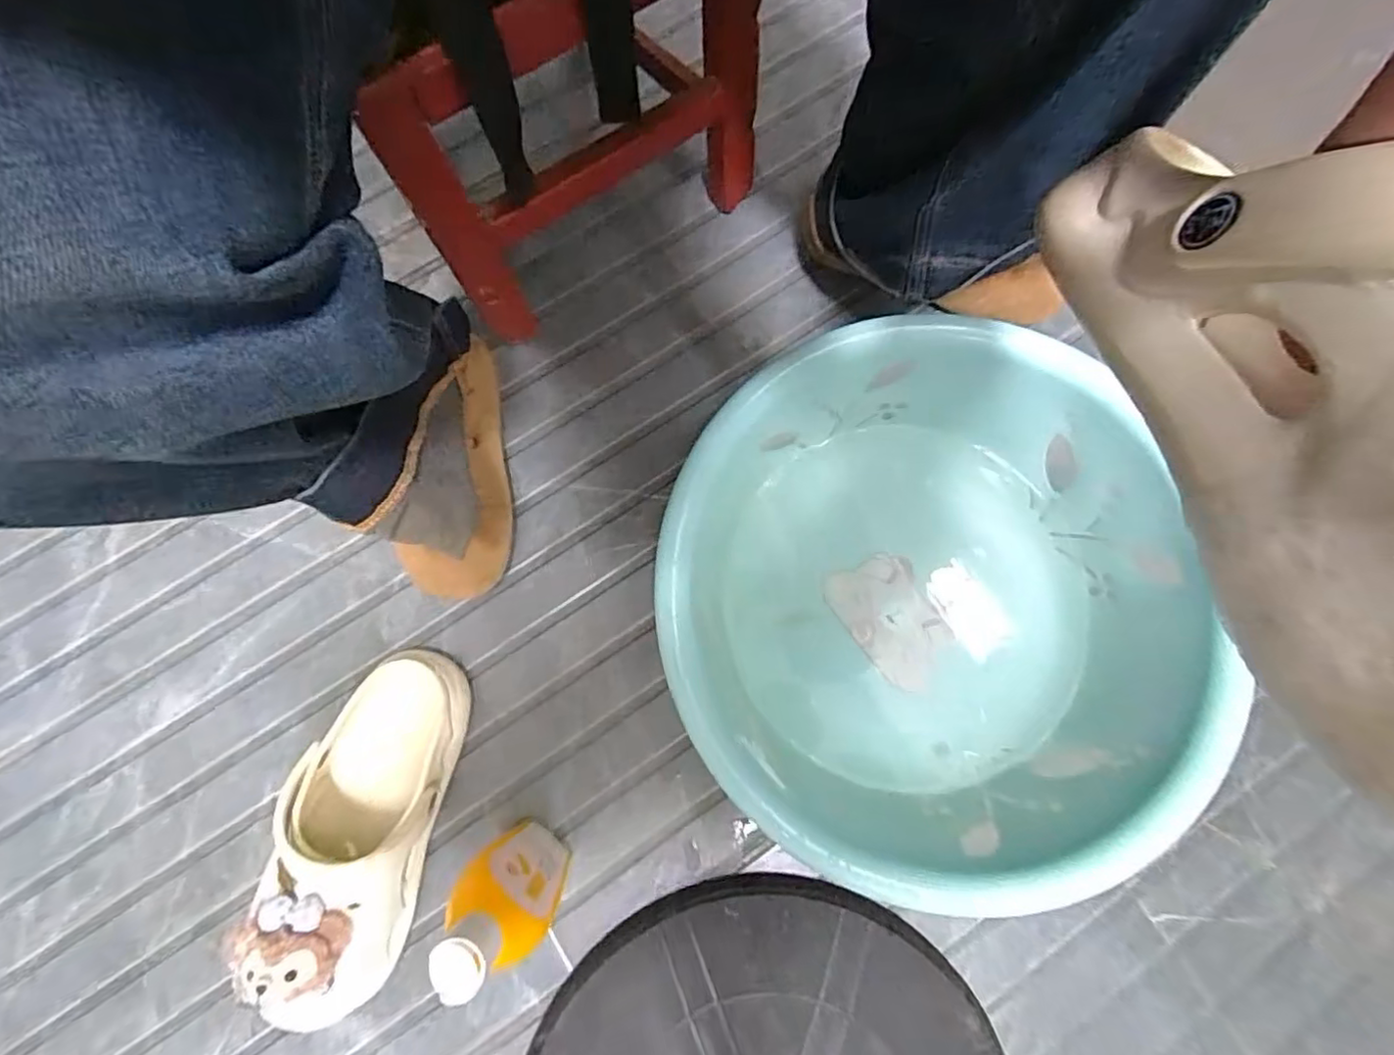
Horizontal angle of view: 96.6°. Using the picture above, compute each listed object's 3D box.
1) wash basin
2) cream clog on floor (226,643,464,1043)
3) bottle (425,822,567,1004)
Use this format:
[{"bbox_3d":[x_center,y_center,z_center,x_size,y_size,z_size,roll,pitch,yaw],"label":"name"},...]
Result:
[{"bbox_3d":[0.154,0.055,0.467,0.353,0.164,0.360,-1,79,-2],"label":"wash basin"},{"bbox_3d":[-0.252,0.220,0.461,0.103,0.096,0.255,15,79,1],"label":"cream clog on floor"},{"bbox_3d":[-0.123,0.241,0.410,0.061,0.194,0.035,44,82,8],"label":"bottle"}]

